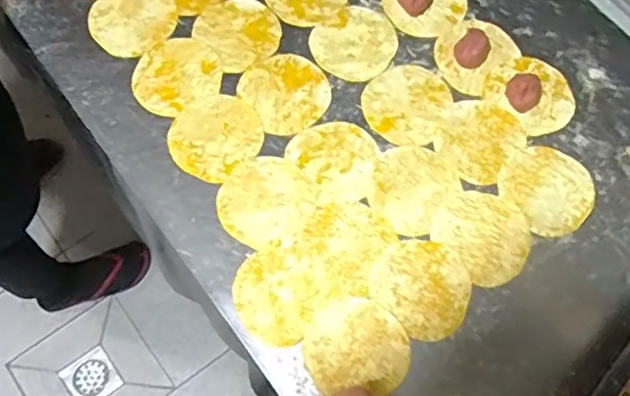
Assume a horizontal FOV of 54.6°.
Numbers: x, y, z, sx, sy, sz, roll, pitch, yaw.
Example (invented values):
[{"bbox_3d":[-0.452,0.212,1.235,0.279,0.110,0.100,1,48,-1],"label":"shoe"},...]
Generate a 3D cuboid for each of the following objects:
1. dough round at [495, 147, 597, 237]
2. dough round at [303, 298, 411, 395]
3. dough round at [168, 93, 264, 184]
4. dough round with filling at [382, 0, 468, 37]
[{"bbox_3d":[0.215,-0.009,0.559,0.078,0.004,0.081,1,70,-2],"label":"dough round"},{"bbox_3d":[0.035,0.120,0.495,0.082,0.004,0.072,5,70,-1],"label":"dough round"},{"bbox_3d":[-0.092,-0.057,0.561,0.083,0.004,0.076,1,70,-2],"label":"dough round"},{"bbox_3d":[0.112,-0.205,0.619,0.085,0.020,0.080,1,70,-2],"label":"dough round with filling"}]

